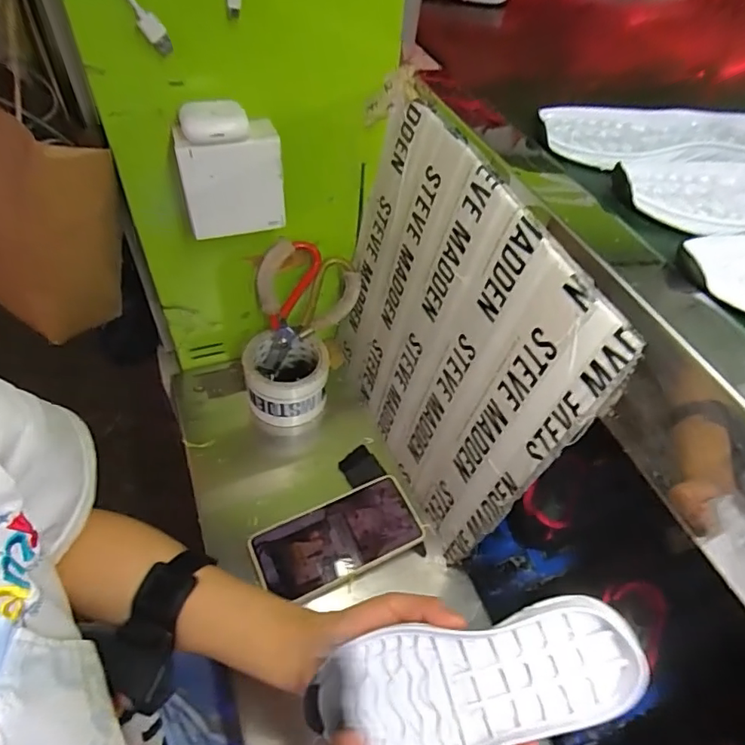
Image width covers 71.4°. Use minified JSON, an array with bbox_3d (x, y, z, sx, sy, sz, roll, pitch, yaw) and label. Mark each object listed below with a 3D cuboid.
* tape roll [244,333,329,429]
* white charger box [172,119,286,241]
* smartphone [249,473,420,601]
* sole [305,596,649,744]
[{"bbox_3d":[-0.102,0.007,0.621,0.094,0.074,0.086,7,47,-8],"label":"tape roll"},{"bbox_3d":[-0.123,-0.169,0.459,0.084,0.085,0.033,-11,52,-14],"label":"white charger box"},{"bbox_3d":[-0.033,0.167,0.524,0.164,0.014,0.082,-15,53,-26],"label":"smartphone"},{"bbox_3d":[0.060,0.191,0.320,0.198,0.032,0.071,-14,51,6],"label":"sole"}]

